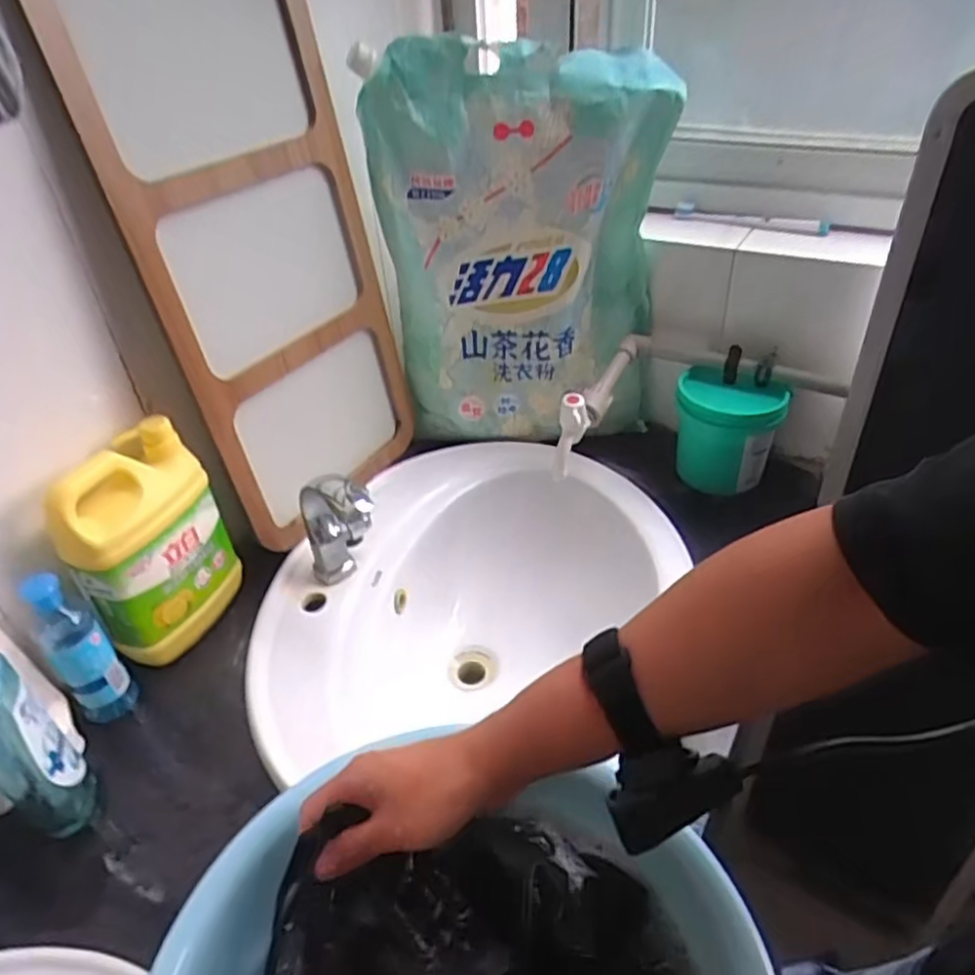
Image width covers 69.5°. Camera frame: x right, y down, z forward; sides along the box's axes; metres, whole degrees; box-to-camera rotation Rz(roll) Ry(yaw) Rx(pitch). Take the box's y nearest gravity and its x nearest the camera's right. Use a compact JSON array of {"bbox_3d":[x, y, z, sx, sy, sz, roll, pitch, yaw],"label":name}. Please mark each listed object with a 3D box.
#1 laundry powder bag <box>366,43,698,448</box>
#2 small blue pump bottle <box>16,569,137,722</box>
[{"bbox_3d":[0.044,-0.286,0.875,0.330,0.441,0.119,-1,38,4],"label":"laundry powder bag"},{"bbox_3d":[-0.368,0.149,0.635,0.039,0.171,0.047,28,48,34],"label":"small blue pump bottle"}]

